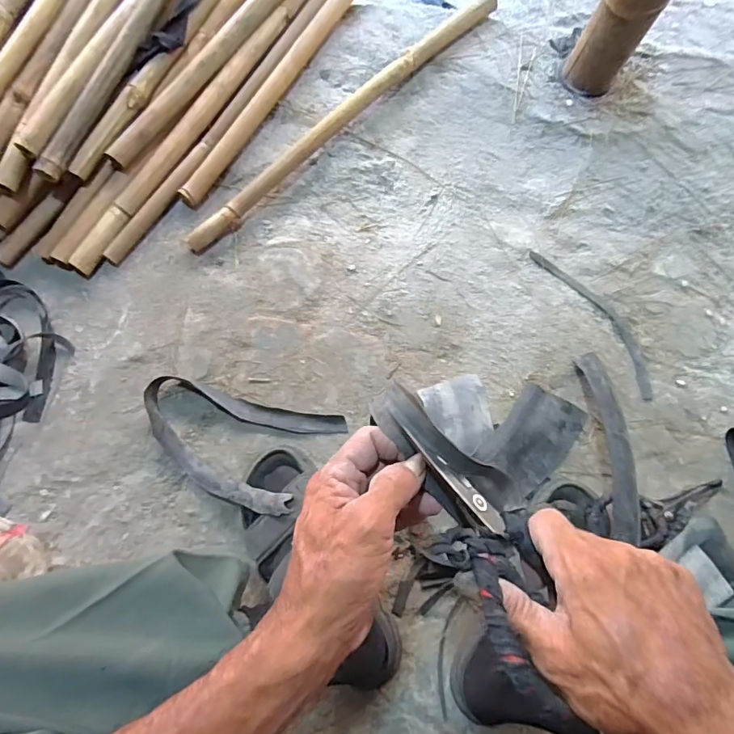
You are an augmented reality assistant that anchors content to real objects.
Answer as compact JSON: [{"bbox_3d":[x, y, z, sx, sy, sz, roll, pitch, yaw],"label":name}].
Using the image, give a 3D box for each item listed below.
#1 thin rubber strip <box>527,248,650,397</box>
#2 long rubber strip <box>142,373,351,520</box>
[{"bbox_3d":[0.342,-0.076,0.696,0.056,0.009,0.260,-32,78,-9],"label":"thin rubber strip"},{"bbox_3d":[-0.173,0.100,0.616,0.268,0.050,0.140,13,75,2],"label":"long rubber strip"}]

